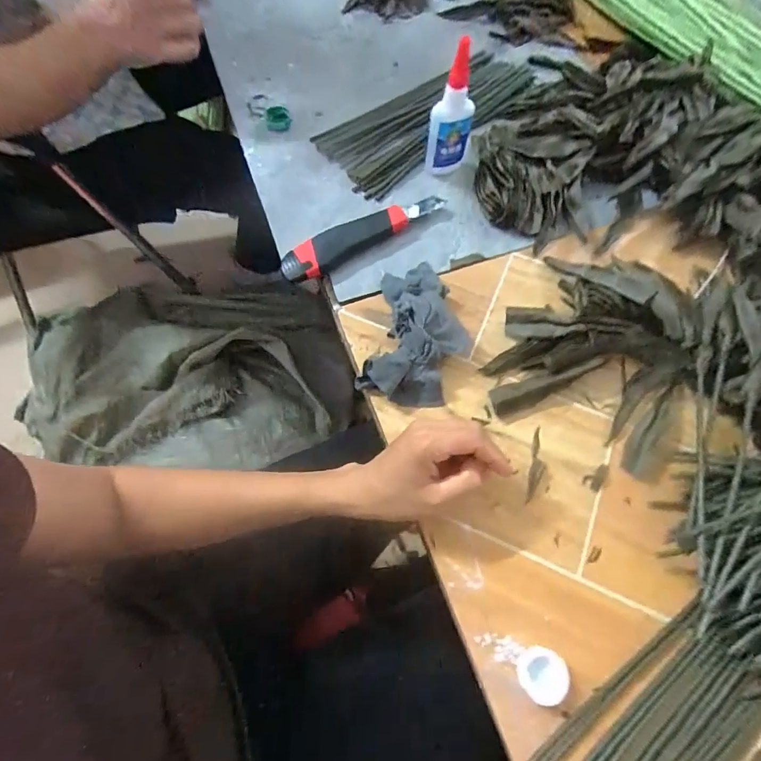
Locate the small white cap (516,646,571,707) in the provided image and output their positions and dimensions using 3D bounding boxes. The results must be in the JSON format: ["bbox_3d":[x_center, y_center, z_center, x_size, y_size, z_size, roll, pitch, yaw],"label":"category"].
[{"bbox_3d":[0.116,0.211,0.303,0.034,0.012,0.033,1,71,-2],"label":"small white cap"}]

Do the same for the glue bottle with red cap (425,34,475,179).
[{"bbox_3d":[0.073,-0.275,0.441,0.043,0.118,0.039,12,71,2],"label":"glue bottle with red cap"}]

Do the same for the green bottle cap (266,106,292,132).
[{"bbox_3d":[-0.125,-0.321,0.520,0.030,0.009,0.034,-11,72,-6],"label":"green bottle cap"}]

